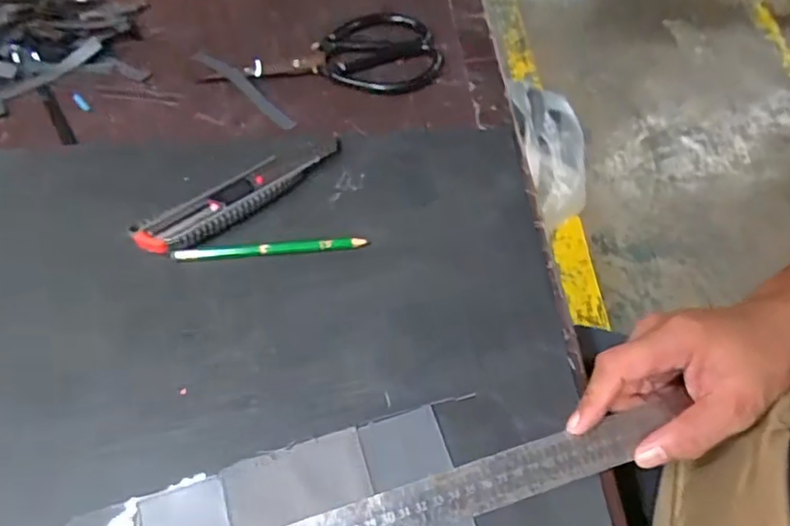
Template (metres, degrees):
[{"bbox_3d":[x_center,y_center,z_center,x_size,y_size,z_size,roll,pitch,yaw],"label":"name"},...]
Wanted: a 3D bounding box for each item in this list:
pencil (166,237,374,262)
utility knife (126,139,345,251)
[{"bbox_3d":[-0.090,-0.010,0.424,0.138,0.007,0.009,-5,56,-4],"label":"pencil"},{"bbox_3d":[-0.113,-0.052,0.445,0.165,0.016,0.039,-30,62,-19],"label":"utility knife"}]

